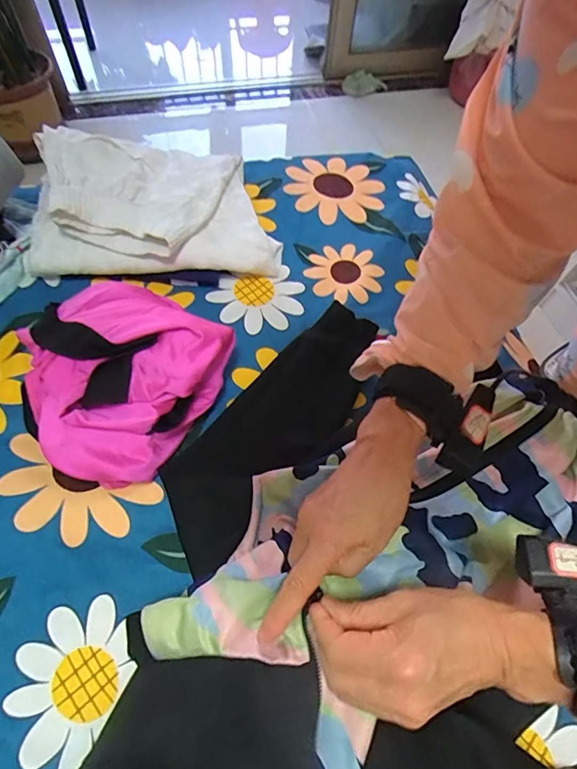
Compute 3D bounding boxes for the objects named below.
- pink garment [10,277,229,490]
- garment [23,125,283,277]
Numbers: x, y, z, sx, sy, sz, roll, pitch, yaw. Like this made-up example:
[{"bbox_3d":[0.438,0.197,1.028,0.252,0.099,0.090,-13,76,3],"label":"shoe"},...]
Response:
[{"bbox_3d":[-0.189,-0.018,0.451,0.210,0.098,0.193,35,65,16],"label":"pink garment"},{"bbox_3d":[-0.180,-0.239,0.571,0.314,0.096,0.192,-3,61,-4],"label":"garment"}]

